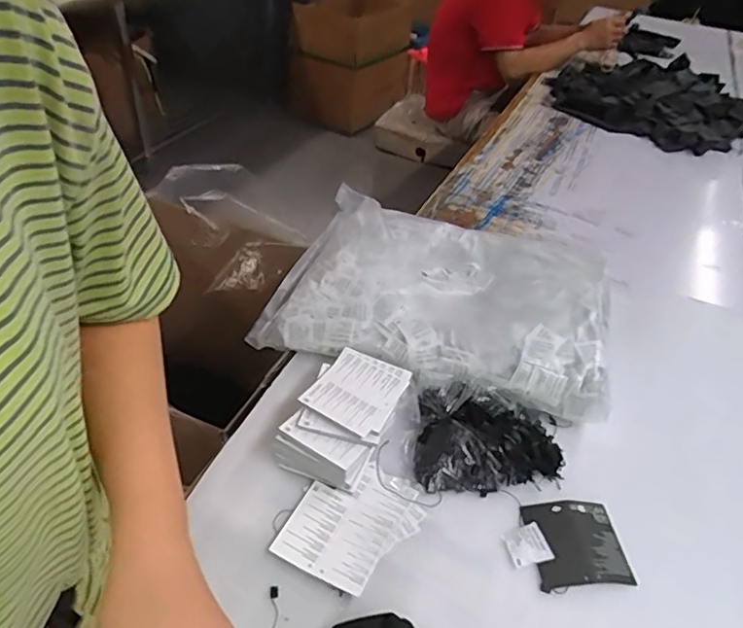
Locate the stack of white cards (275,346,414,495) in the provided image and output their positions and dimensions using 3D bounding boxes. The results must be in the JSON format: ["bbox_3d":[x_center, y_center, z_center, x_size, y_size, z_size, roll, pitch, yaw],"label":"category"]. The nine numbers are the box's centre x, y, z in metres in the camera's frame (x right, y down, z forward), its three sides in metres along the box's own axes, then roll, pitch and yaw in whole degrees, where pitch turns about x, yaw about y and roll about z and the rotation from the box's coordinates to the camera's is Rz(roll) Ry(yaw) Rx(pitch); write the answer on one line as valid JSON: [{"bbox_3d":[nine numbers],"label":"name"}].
[{"bbox_3d":[-0.030,0.117,0.646,0.102,0.054,0.154,19,41,16],"label":"stack of white cards"}]

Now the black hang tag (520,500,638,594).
[{"bbox_3d":[0.212,0.237,0.580,0.095,0.013,0.088,0,40,-7],"label":"black hang tag"}]

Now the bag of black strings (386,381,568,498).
[{"bbox_3d":[0.128,0.141,0.651,0.191,0.057,0.126,4,39,-2],"label":"bag of black strings"}]

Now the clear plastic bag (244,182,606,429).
[{"bbox_3d":[0.105,-0.033,0.826,0.455,0.096,0.355,14,40,10],"label":"clear plastic bag"}]

